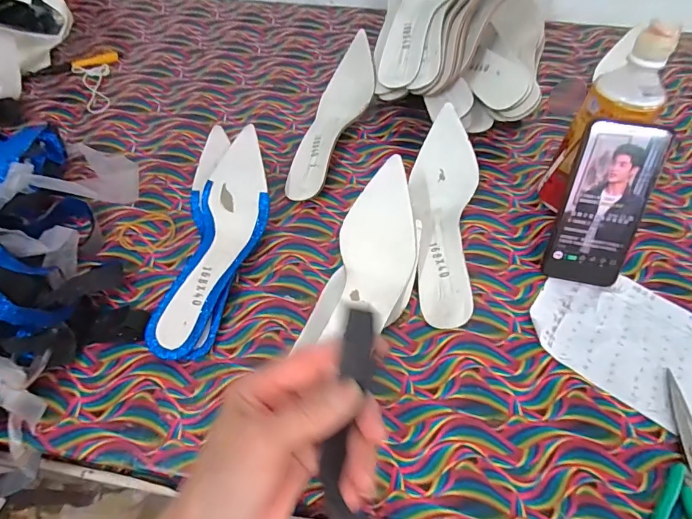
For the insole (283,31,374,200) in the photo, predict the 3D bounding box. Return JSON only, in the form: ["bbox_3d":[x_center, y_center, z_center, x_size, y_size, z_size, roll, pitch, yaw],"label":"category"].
[{"bbox_3d":[-0.014,-0.184,0.548,0.073,0.067,0.245,13,59,9],"label":"insole"}]

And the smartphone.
[{"bbox_3d":[0.256,-0.051,0.422,0.074,0.159,0.009,11,22,8],"label":"smartphone"}]

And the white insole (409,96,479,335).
[{"bbox_3d":[0.106,-0.052,0.468,0.074,0.066,0.244,8,58,6],"label":"white insole"}]

